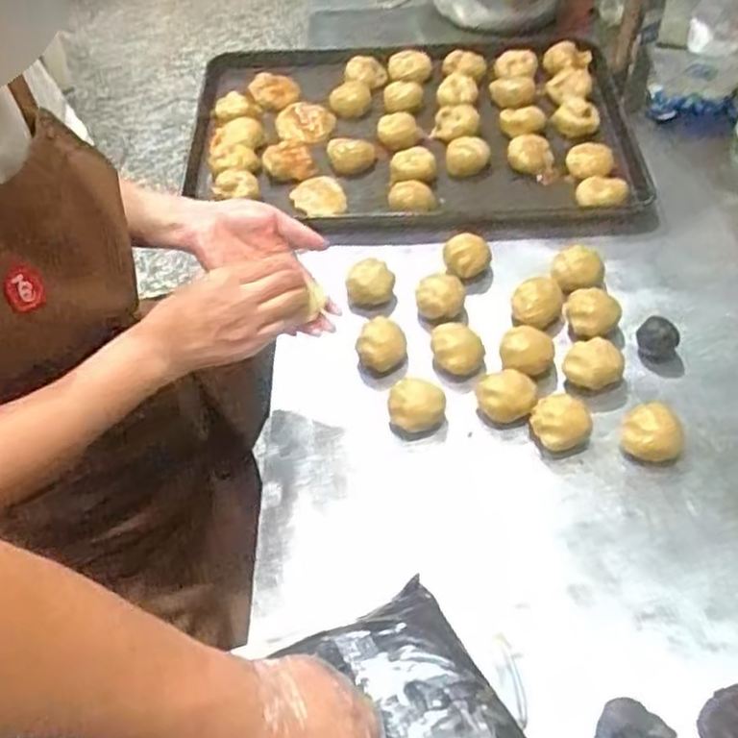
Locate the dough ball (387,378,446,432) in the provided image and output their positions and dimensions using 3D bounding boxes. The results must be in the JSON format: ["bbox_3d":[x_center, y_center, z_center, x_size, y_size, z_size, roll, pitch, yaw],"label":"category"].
[{"bbox_3d":[0.048,0.037,0.760,0.058,0.037,0.056,-1,51,2],"label":"dough ball"}]

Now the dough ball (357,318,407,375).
[{"bbox_3d":[0.014,-0.023,0.816,0.051,0.035,0.054,-2,51,2],"label":"dough ball"}]

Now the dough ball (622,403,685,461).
[{"bbox_3d":[0.274,0.064,0.728,0.055,0.042,0.050,-2,51,2],"label":"dough ball"}]

